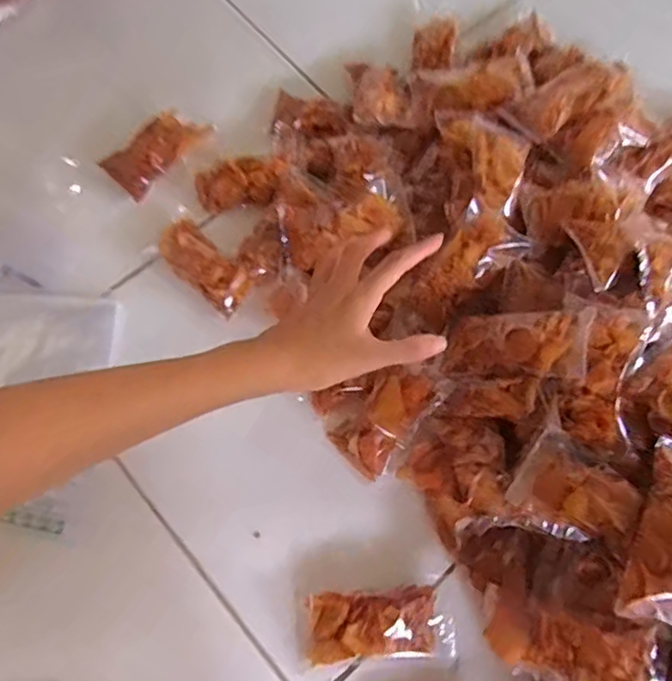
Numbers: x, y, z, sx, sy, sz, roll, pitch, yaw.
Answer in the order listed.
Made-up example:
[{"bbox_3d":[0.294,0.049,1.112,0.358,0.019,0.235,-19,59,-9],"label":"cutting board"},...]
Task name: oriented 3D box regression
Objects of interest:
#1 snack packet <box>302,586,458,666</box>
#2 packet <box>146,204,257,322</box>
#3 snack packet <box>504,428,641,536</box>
[{"bbox_3d":[0.036,0.231,0.483,0.121,0.023,0.052,-3,72,-3],"label":"snack packet"},{"bbox_3d":[-0.128,-0.077,0.567,0.109,0.020,0.049,41,75,11],"label":"packet"},{"bbox_3d":[0.180,0.111,0.446,0.078,0.032,0.059,31,74,8],"label":"snack packet"}]

